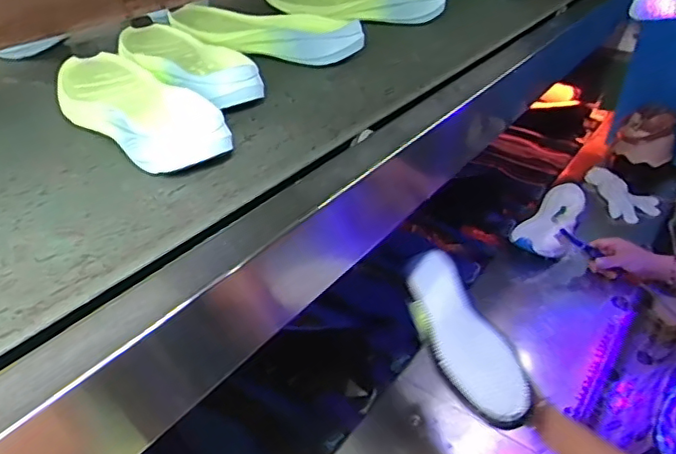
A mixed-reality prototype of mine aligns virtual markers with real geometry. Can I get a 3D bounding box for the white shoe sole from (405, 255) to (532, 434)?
[{"bbox_3d":[0.145,0.126,0.706,0.084,0.045,0.244,-8,36,-18],"label":"white shoe sole"}]

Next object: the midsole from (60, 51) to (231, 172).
[{"bbox_3d":[-0.210,-0.127,0.596,0.093,0.045,0.264,-26,43,-34],"label":"midsole"}]

